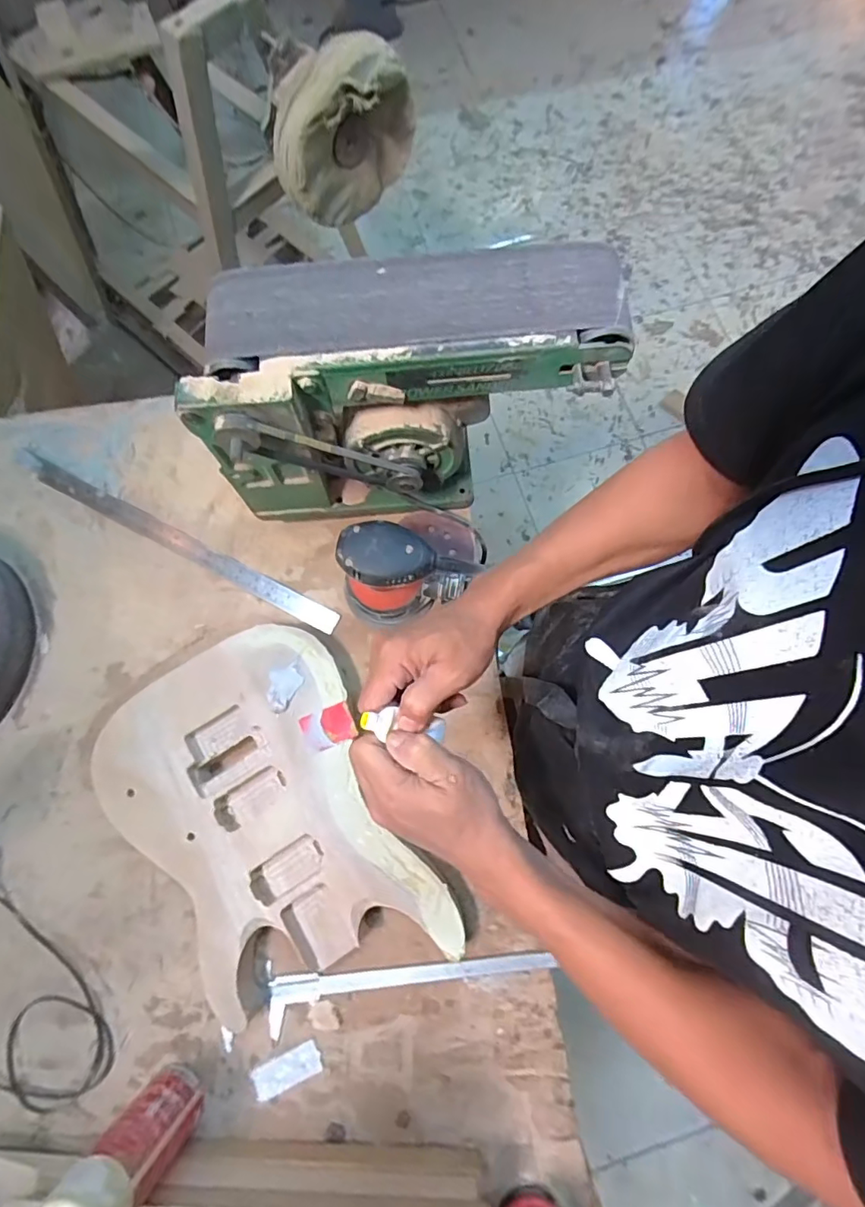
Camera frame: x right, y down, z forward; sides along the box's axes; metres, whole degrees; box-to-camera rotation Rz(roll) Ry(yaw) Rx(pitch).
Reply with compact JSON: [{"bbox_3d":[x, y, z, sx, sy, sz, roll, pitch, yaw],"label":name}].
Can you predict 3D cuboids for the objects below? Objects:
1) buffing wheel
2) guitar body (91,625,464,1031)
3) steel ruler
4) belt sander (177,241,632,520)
[{"bbox_3d":[-0.130,-0.793,0.890,0.245,0.270,0.108,-42,84,35],"label":"buffing wheel"},{"bbox_3d":[-0.194,0.251,0.608,0.299,0.053,0.421,-27,77,-7],"label":"guitar body"},{"bbox_3d":[-0.351,-0.086,0.718,0.500,0.010,0.029,27,77,7],"label":"steel ruler"},{"bbox_3d":[-0.029,-0.224,0.605,0.427,0.257,0.157,-7,75,-1],"label":"belt sander"}]

